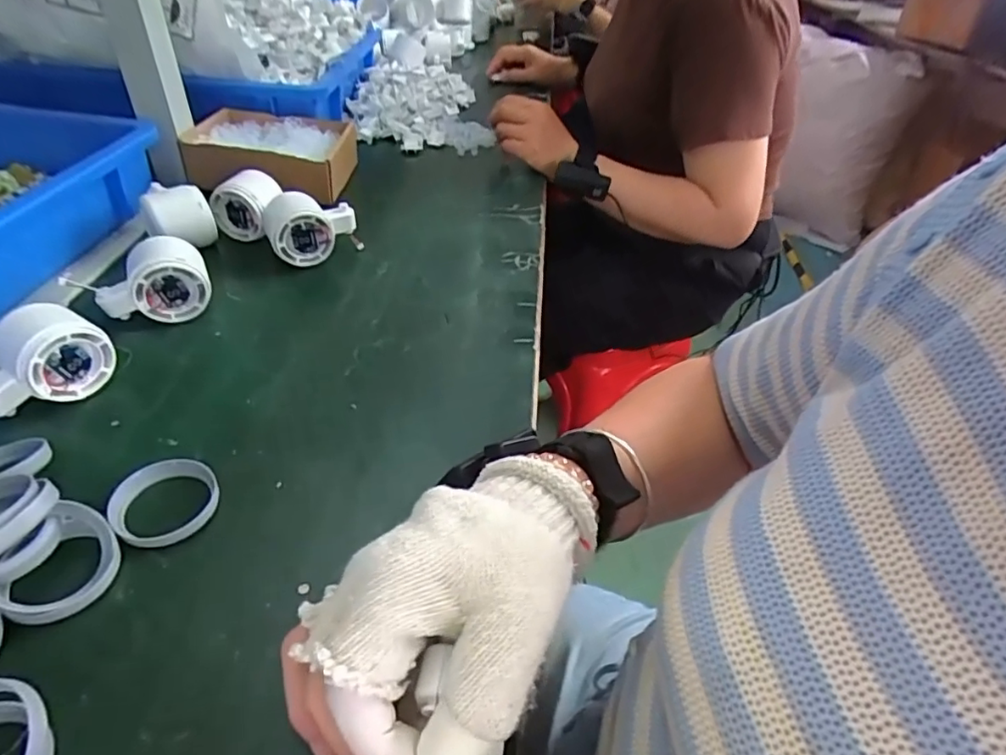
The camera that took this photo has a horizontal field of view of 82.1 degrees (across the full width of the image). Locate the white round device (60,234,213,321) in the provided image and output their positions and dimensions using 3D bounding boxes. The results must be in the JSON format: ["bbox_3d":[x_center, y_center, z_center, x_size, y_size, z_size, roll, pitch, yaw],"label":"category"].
[{"bbox_3d":[-0.300,-0.080,0.489,0.102,0.061,0.049,-7,43,-12],"label":"white round device"}]

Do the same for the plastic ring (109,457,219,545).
[{"bbox_3d":[-0.207,0.076,0.355,0.058,0.011,0.059,2,42,-2],"label":"plastic ring"}]

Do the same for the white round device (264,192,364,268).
[{"bbox_3d":[-0.189,-0.146,0.577,0.086,0.065,0.046,-13,44,-18],"label":"white round device"}]

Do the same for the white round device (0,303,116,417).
[{"bbox_3d":[-0.334,-0.008,0.407,0.050,0.059,0.098,34,50,29],"label":"white round device"}]

